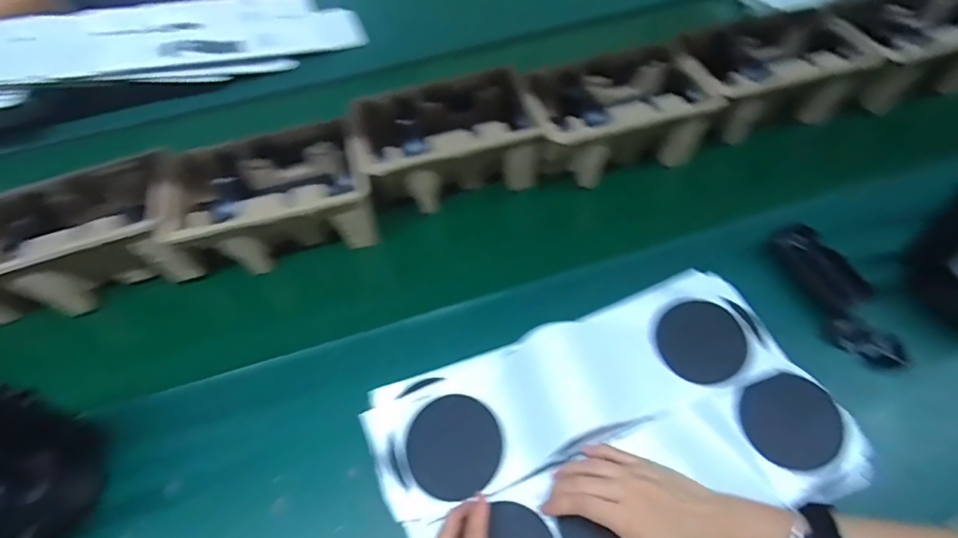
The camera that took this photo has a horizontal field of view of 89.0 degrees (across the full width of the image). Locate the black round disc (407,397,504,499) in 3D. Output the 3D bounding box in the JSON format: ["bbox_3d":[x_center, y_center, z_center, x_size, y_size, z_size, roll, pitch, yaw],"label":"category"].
[{"bbox_3d":[-0.023,0.166,0.461,0.085,0.009,0.088,-1,55,1],"label":"black round disc"}]

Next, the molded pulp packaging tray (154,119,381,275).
[{"bbox_3d":[-0.249,-0.087,0.605,0.224,0.098,0.146,-11,56,-6],"label":"molded pulp packaging tray"}]

